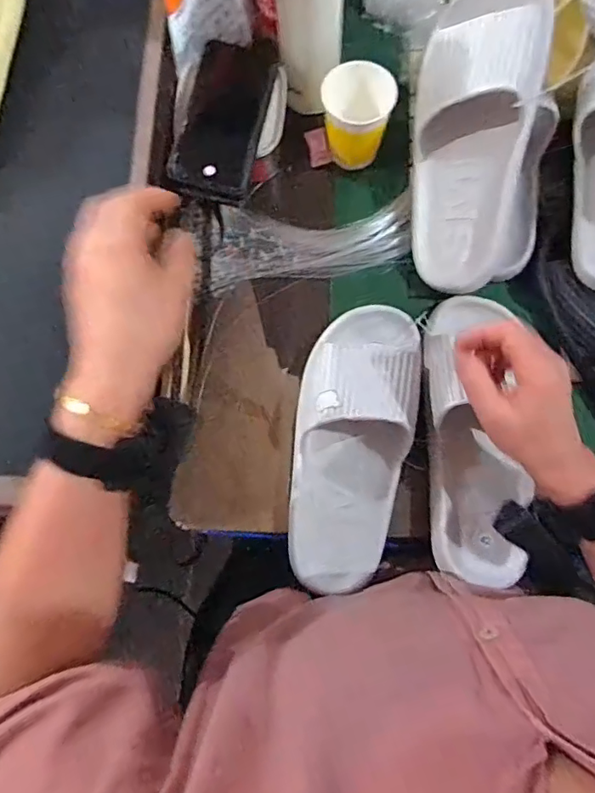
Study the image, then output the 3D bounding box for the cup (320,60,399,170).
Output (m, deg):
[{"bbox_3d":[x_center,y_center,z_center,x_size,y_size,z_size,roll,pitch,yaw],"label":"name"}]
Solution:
[{"bbox_3d":[0.060,-0.286,0.544,0.068,0.078,0.063,0,77,1],"label":"cup"}]

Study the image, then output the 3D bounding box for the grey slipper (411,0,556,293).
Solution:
[{"bbox_3d":[0.164,-0.244,0.493,0.110,0.085,0.279,12,103,27],"label":"grey slipper"}]

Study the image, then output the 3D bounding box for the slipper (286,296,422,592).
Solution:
[{"bbox_3d":[0.047,0.039,0.484,0.105,0.069,0.263,13,77,4],"label":"slipper"}]

